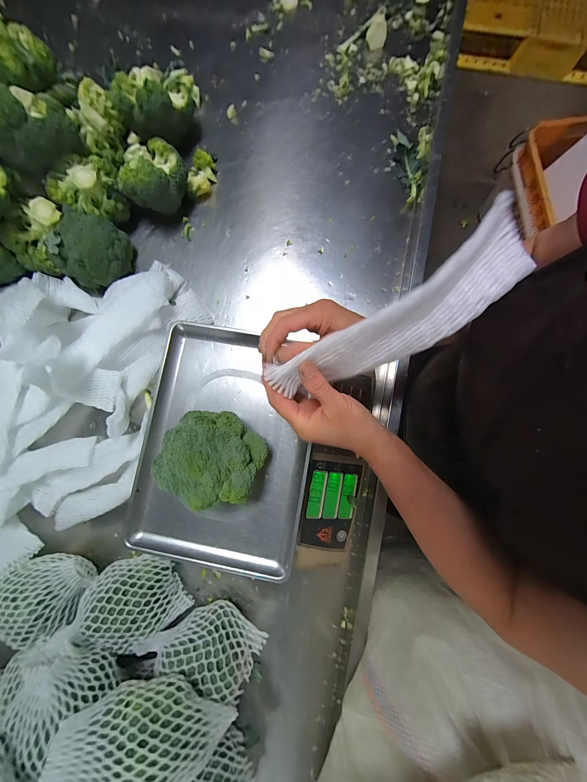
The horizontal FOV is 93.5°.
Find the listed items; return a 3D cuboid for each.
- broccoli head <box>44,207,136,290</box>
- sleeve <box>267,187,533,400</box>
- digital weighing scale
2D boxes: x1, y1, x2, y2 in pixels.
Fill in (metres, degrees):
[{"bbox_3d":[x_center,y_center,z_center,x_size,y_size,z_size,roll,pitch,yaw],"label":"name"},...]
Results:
[{"bbox_3d":[-0.379,-0.261,0.515,0.104,0.096,0.120,10,83,5],"label":"broccoli head"},{"bbox_3d":[0.083,-0.058,0.251,0.229,0.050,0.062,-29,80,20],"label":"sleeve"},{"bbox_3d":[-0.053,0.091,0.433,0.336,0.102,0.330,11,84,3],"label":"digital weighing scale"}]

